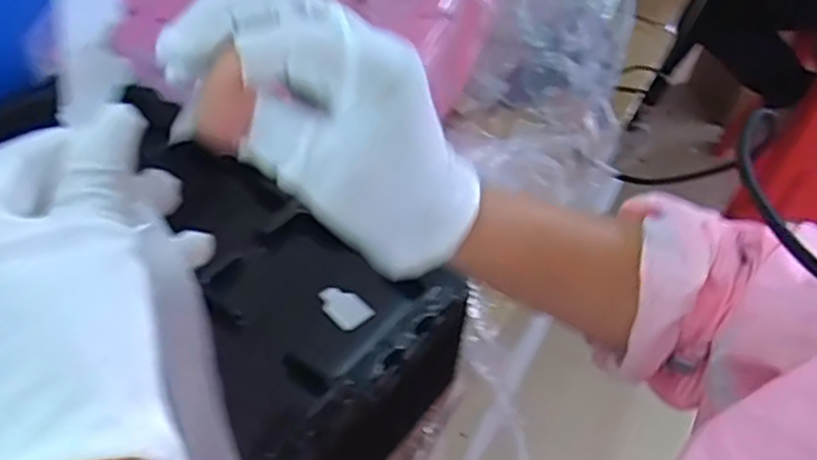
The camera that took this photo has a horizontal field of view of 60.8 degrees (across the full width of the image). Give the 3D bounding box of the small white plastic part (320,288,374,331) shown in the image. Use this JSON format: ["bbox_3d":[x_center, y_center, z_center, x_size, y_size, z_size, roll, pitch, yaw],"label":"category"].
[{"bbox_3d":[-0.035,0.042,0.384,0.029,0.004,0.020,41,64,17],"label":"small white plastic part"}]

